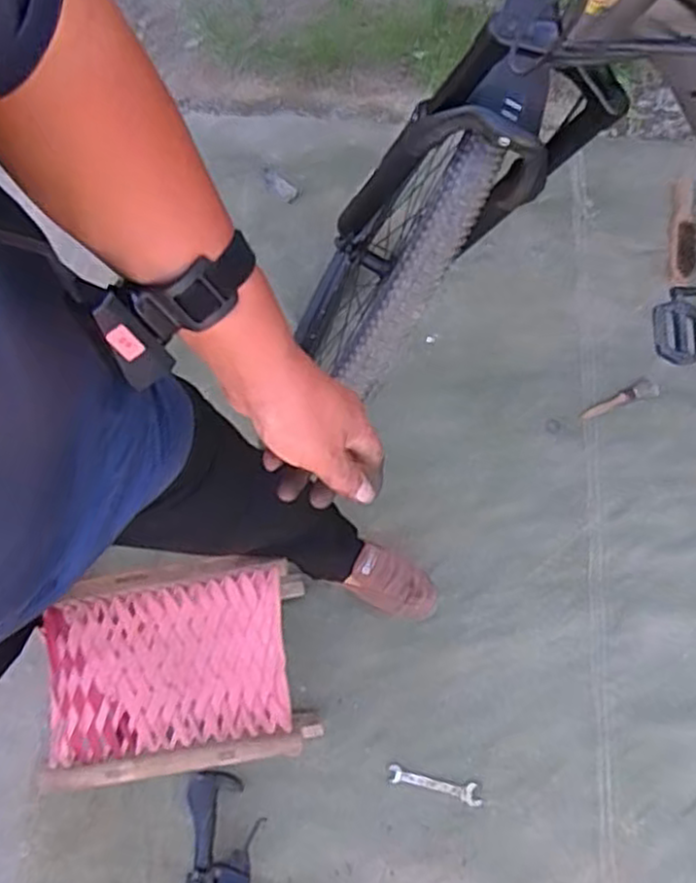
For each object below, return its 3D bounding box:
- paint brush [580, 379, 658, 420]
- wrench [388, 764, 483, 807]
[{"bbox_3d":[0.499,-0.079,1.329,0.154,0.010,0.035,-19,74,-4],"label":"paint brush"},{"bbox_3d":[0.139,0.545,1.145,0.148,0.009,0.031,13,74,5],"label":"wrench"}]

